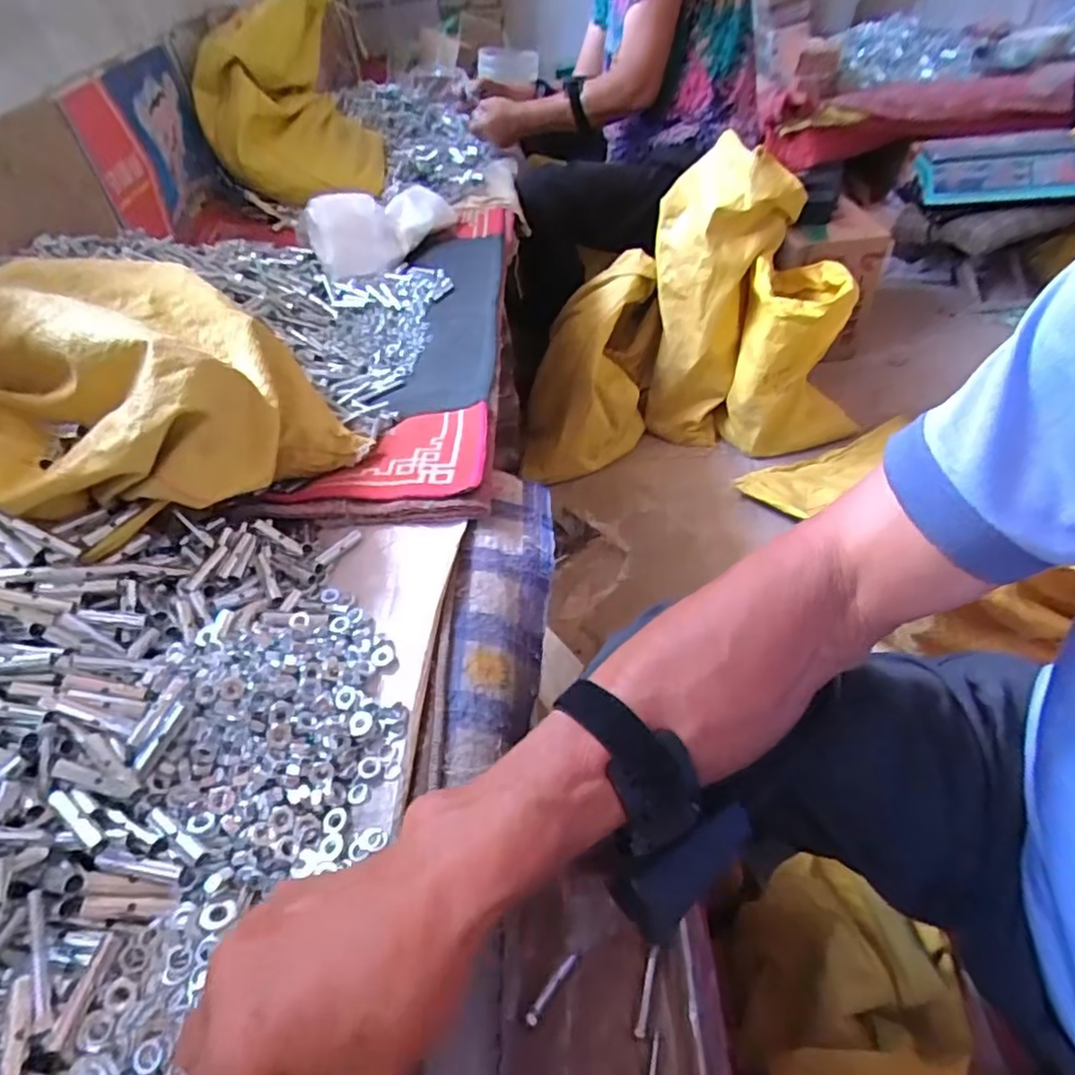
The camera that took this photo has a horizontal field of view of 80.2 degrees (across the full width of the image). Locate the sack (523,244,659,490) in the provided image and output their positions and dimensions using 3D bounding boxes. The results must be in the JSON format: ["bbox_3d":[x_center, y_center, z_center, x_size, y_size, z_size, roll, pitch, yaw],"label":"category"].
[{"bbox_3d":[0.102,-0.318,1.244,0.201,0.332,0.319,13,47,19],"label":"sack"}]

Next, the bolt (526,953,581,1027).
[{"bbox_3d":[0.010,0.303,0.431,0.008,0.010,0.050,30,54,31],"label":"bolt"}]

